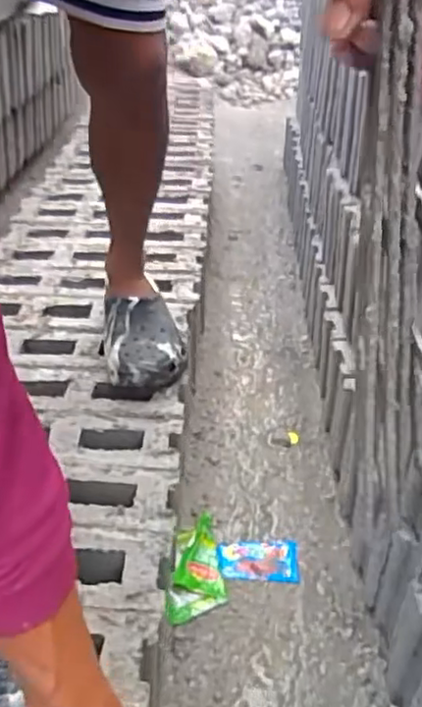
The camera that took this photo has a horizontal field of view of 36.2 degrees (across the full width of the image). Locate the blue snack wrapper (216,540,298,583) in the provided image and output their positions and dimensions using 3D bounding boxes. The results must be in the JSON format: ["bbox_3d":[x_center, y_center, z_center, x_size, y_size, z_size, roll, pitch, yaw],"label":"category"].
[{"bbox_3d":[0.070,0.310,0.975,0.120,0.009,0.071,3,36,-2],"label":"blue snack wrapper"}]

